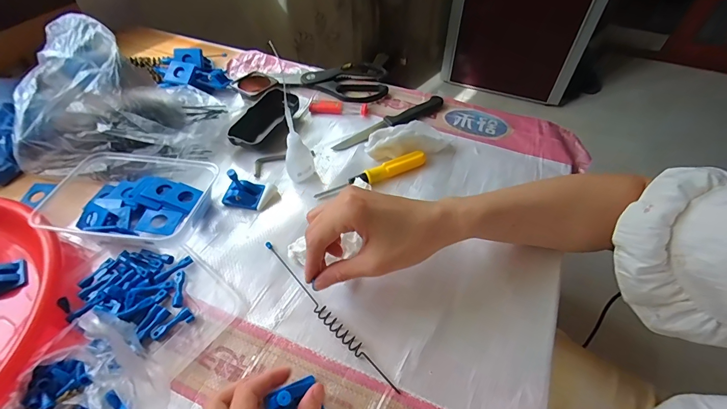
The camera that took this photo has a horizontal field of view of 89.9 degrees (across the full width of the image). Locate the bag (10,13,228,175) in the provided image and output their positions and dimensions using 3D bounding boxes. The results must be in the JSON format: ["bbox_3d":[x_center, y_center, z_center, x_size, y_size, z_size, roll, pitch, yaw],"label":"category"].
[{"bbox_3d":[-0.302,-0.133,0.447,0.231,0.126,0.127,-7,52,-4],"label":"bag"}]

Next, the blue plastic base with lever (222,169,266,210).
[{"bbox_3d":[-0.140,-0.021,0.417,0.041,0.044,0.032,13,54,11],"label":"blue plastic base with lever"}]

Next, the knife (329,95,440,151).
[{"bbox_3d":[0.039,-0.112,0.499,0.175,0.013,0.026,-31,58,-21],"label":"knife"}]

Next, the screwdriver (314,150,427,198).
[{"bbox_3d":[0.011,-0.035,0.436,0.142,0.018,0.019,-20,54,-14],"label":"screwdriver"}]

